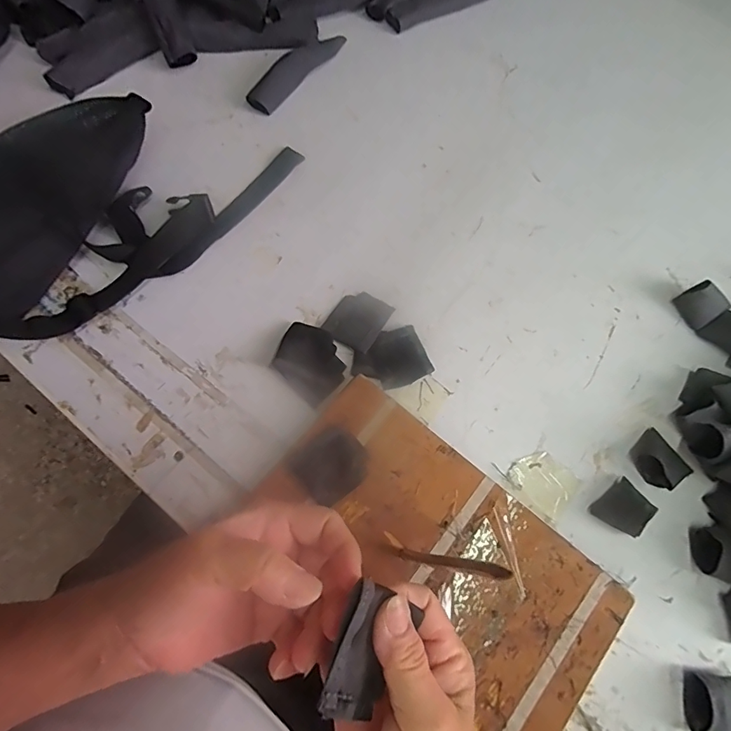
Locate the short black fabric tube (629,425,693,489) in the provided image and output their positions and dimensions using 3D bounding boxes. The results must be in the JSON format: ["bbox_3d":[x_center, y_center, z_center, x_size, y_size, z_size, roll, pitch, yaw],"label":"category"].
[{"bbox_3d":[0.247,0.079,0.374,0.038,0.015,0.046,-28,74,-11],"label":"short black fabric tube"}]

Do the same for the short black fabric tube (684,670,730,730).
[{"bbox_3d":[0.249,0.243,0.316,0.035,0.021,0.043,10,71,1],"label":"short black fabric tube"}]

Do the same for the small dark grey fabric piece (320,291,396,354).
[{"bbox_3d":[-0.007,-0.043,0.412,0.049,0.004,0.054,33,73,9],"label":"small dark grey fabric piece"}]

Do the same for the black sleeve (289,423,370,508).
[{"bbox_3d":[-0.027,0.081,0.366,0.055,0.008,0.051,-40,77,-14],"label":"black sleeve"}]

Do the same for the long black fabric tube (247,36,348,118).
[{"bbox_3d":[-0.076,-0.338,0.505,0.031,0.016,0.142,34,73,9],"label":"long black fabric tube"}]

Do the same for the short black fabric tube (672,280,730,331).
[{"bbox_3d":[0.319,-0.059,0.422,0.036,0.025,0.036,-31,75,-12],"label":"short black fabric tube"}]

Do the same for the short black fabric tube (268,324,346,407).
[{"bbox_3d":[-0.049,-0.005,0.398,0.066,0.007,0.057,41,74,11],"label":"short black fabric tube"}]

